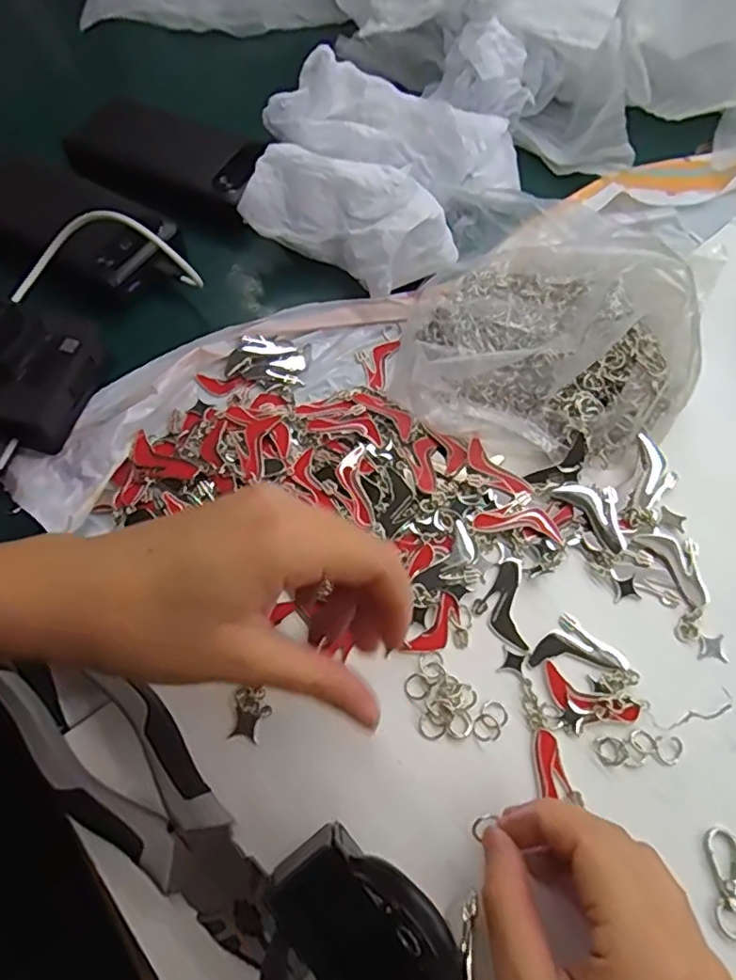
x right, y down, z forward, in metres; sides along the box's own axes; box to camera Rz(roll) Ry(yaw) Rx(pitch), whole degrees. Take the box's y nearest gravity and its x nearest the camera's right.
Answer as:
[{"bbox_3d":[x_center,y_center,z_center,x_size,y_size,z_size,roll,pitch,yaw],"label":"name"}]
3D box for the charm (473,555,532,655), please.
[{"bbox_3d":[0.068,0.058,0.316,0.026,0.004,0.049,2,64,0],"label":"charm"}]

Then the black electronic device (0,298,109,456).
[{"bbox_3d":[-0.199,-0.070,0.353,0.063,0.039,0.077,17,65,7],"label":"black electronic device"}]

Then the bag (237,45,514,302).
[{"bbox_3d":[0.005,-0.215,0.420,0.178,0.054,0.165,29,67,13],"label":"bag"}]

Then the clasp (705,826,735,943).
[{"bbox_3d":[0.153,0.167,0.259,0.015,0.004,0.042,6,64,2],"label":"clasp"}]

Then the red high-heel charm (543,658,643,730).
[{"bbox_3d":[0.105,0.102,0.292,0.047,0.005,0.021,25,66,11],"label":"red high-heel charm"}]

